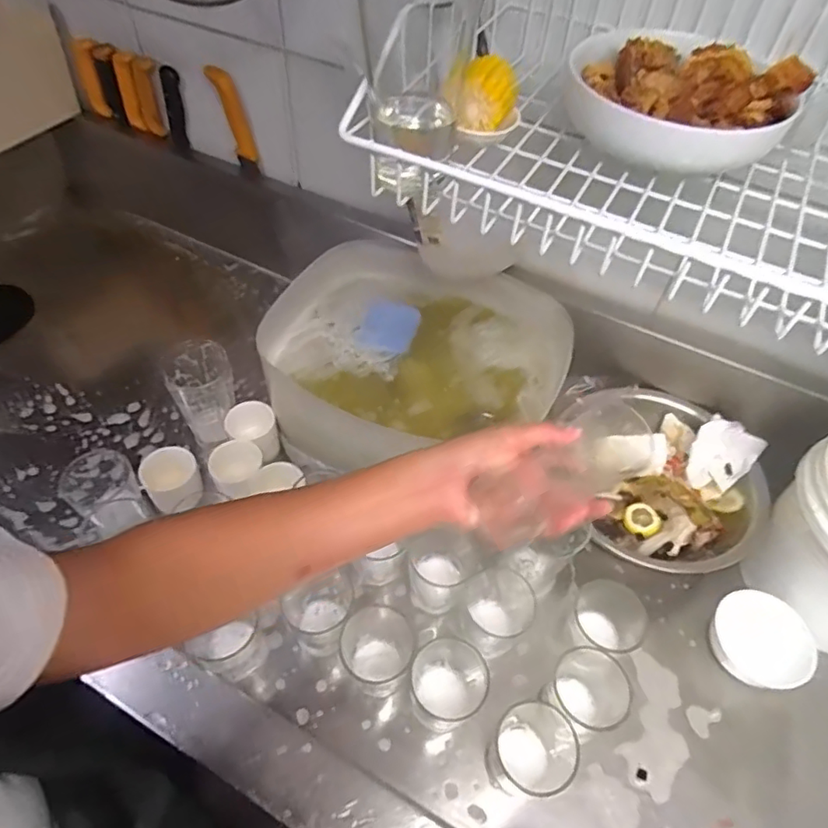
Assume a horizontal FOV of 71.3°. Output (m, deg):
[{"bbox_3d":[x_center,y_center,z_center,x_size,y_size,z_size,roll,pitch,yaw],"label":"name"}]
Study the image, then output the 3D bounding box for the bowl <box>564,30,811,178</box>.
[{"bbox_3d":[0.235,-0.289,0.528,0.183,0.076,0.175,2,52,-2],"label":"bowl"}]

